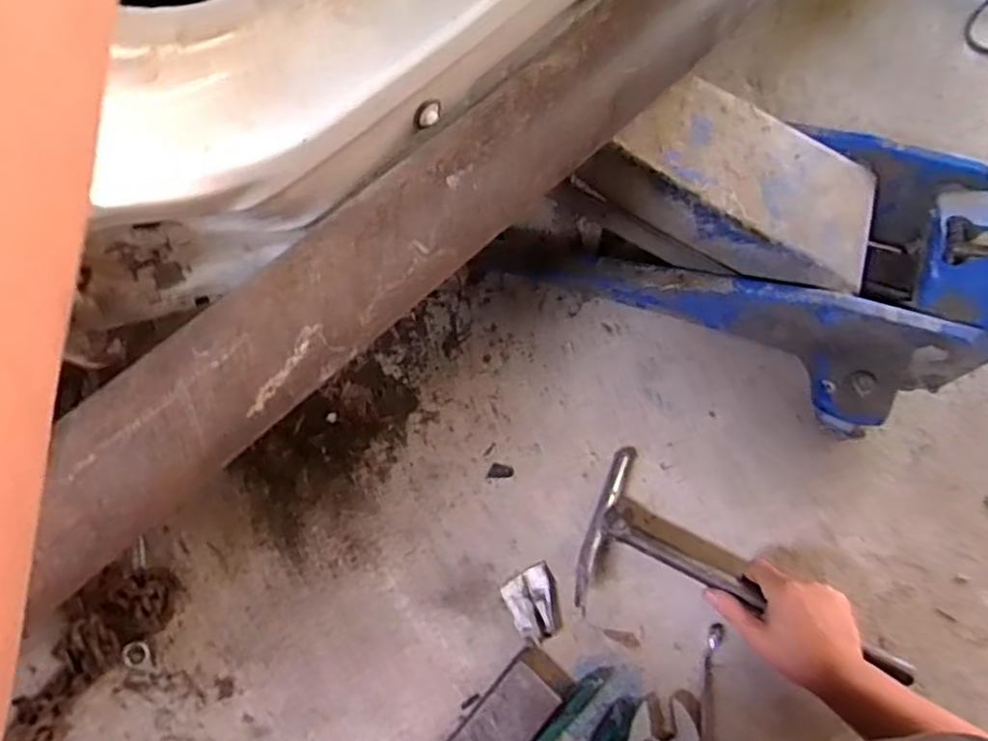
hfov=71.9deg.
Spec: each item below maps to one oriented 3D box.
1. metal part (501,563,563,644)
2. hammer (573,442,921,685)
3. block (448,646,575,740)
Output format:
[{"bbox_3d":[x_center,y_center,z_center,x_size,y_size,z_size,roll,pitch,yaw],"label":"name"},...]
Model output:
[{"bbox_3d":[0.040,0.225,0.659,0.050,0.017,0.065,-20,74,-6],"label":"metal part"},{"bbox_3d":[0.233,0.211,0.640,0.315,0.034,0.154,27,75,11],"label":"hammer"},{"bbox_3d":[0.014,0.317,0.626,0.057,0.025,0.123,40,77,12],"label":"block"}]

